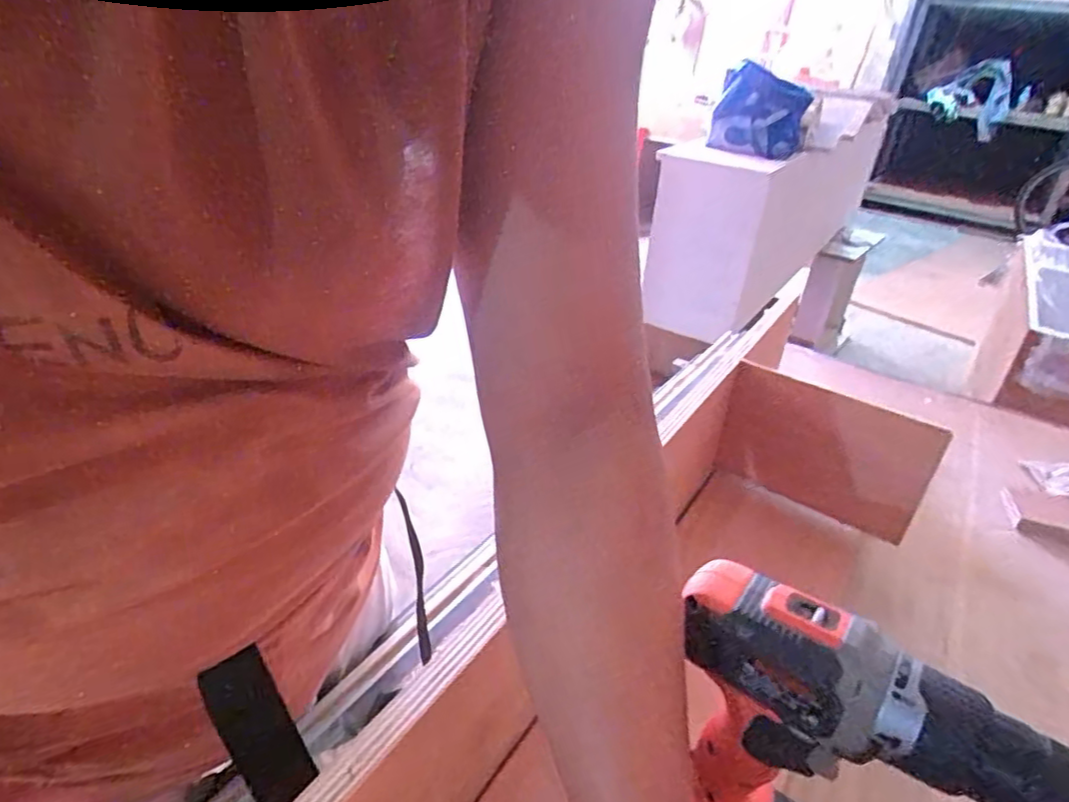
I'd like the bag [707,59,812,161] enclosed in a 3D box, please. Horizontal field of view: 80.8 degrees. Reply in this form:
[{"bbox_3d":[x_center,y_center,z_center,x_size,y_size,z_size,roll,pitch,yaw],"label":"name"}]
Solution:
[{"bbox_3d":[0.527,-0.681,1.485,0.043,0.197,0.225,3,23,-47],"label":"bag"}]

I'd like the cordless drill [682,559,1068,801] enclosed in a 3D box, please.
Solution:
[{"bbox_3d":[0.155,0.219,0.342,0.193,0.221,0.064,23,34,29],"label":"cordless drill"}]

